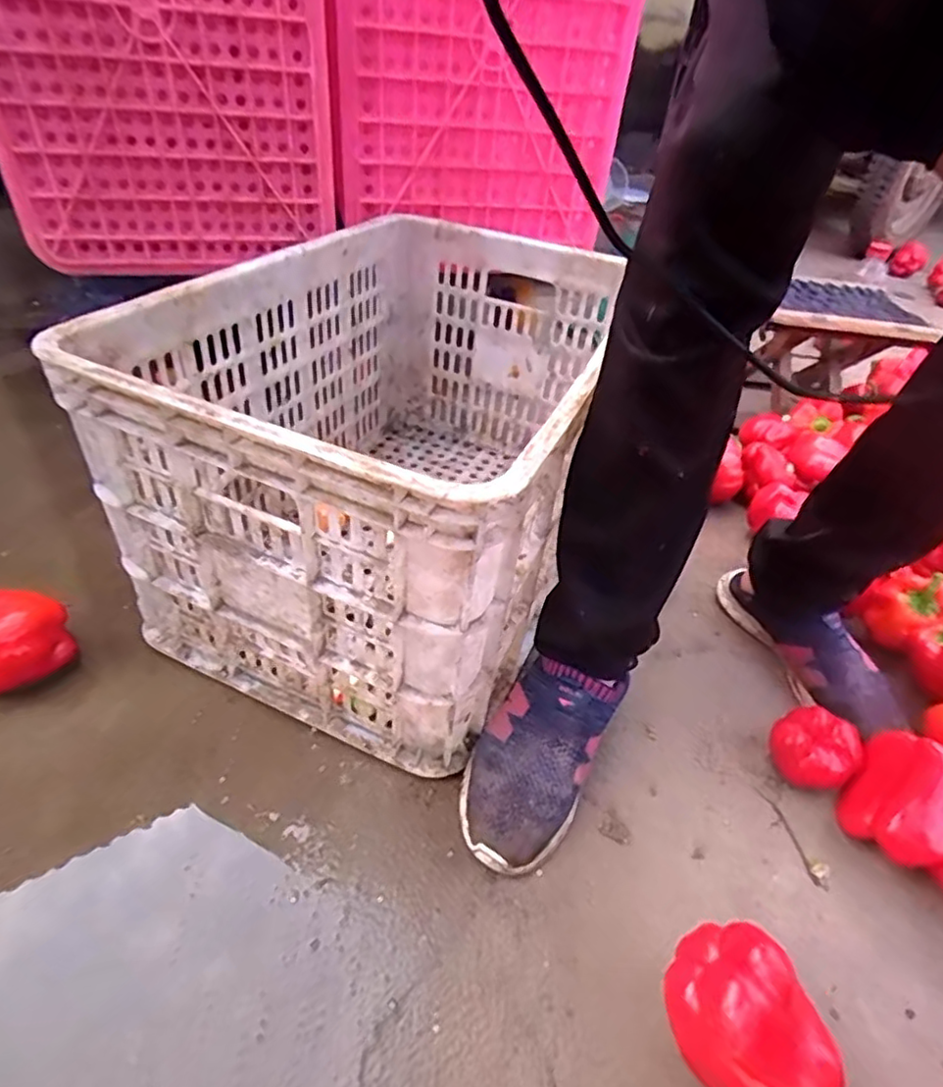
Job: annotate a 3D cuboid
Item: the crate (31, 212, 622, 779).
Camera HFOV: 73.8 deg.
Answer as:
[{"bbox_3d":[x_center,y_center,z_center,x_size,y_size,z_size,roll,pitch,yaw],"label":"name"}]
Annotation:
[{"bbox_3d":[-0.054,-0.106,0.643,0.328,0.296,0.517,19,41,15],"label":"crate"}]

